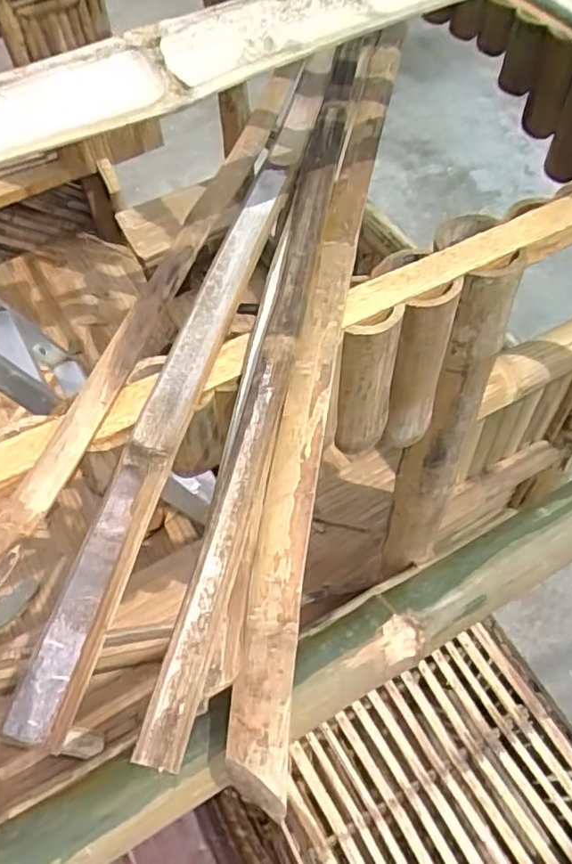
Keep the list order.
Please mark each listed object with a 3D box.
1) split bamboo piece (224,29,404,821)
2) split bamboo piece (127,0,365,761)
[{"bbox_3d":[0.056,-0.164,0.663,0.052,0.032,0.982,7,57,8],"label":"split bamboo piece"},{"bbox_3d":[0.007,-0.181,0.669,0.048,0.029,0.997,7,57,8],"label":"split bamboo piece"}]

